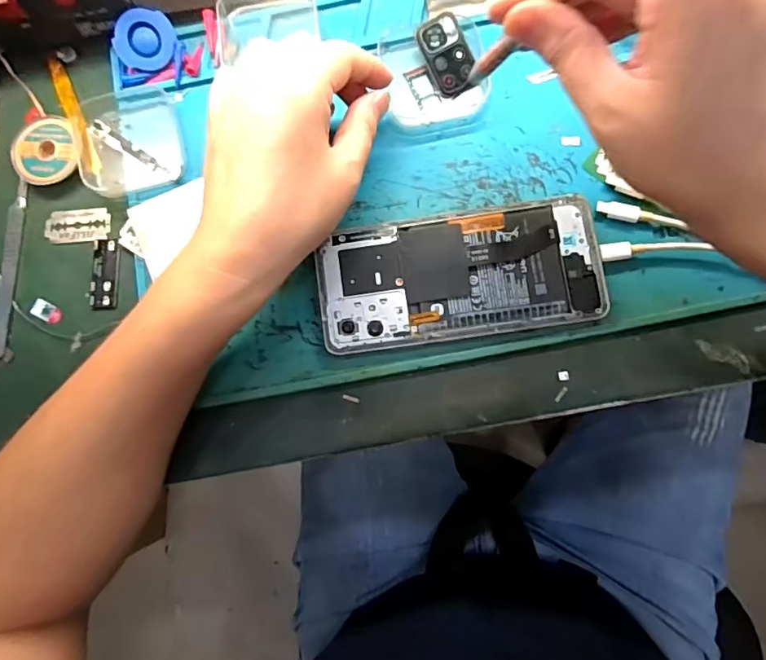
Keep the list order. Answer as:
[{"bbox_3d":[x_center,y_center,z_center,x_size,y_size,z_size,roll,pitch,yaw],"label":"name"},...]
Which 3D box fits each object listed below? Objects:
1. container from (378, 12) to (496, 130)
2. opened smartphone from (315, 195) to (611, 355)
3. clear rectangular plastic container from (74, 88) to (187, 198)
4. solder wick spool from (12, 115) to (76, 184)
[{"bbox_3d":[0.033,-0.159,0.311,0.061,0.017,0.063,-11,81,2],"label":"container"},{"bbox_3d":[0.044,-0.030,0.296,0.160,0.010,0.073,-8,81,3],"label":"opened smartphone"},{"bbox_3d":[-0.162,-0.122,0.321,0.066,0.009,0.071,-12,81,2],"label":"clear rectangular plastic container"},{"bbox_3d":[-0.217,-0.117,0.327,0.041,0.011,0.046,-6,81,3],"label":"solder wick spool"}]

